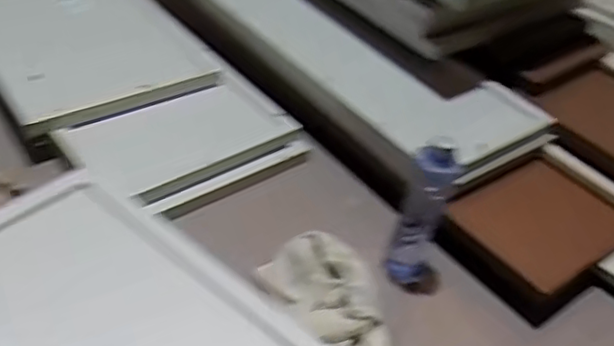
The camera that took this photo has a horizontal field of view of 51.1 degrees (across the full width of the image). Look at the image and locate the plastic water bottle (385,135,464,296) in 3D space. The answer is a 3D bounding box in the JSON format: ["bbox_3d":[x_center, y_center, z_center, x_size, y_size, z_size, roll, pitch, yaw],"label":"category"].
[{"bbox_3d":[0.143,0.047,0.777,0.065,0.214,0.079,19,42,13],"label":"plastic water bottle"}]

